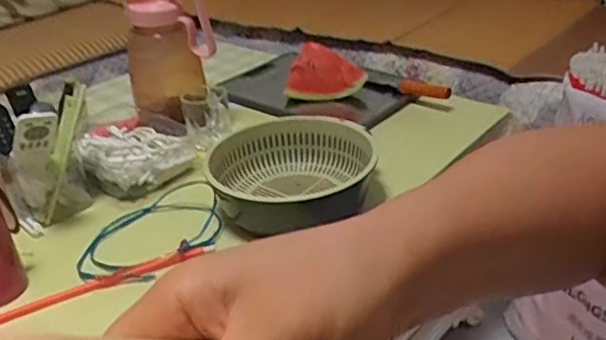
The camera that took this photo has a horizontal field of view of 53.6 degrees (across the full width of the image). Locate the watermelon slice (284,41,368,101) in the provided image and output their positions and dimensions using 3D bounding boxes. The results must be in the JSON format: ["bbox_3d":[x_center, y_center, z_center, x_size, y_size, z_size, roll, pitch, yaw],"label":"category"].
[{"bbox_3d":[0.039,-0.182,1.091,0.144,0.114,0.081,-3,30,2],"label":"watermelon slice"}]

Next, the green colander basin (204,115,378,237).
[{"bbox_3d":[-0.012,0.007,0.824,0.204,0.083,0.199,-3,30,2],"label":"green colander basin"}]

